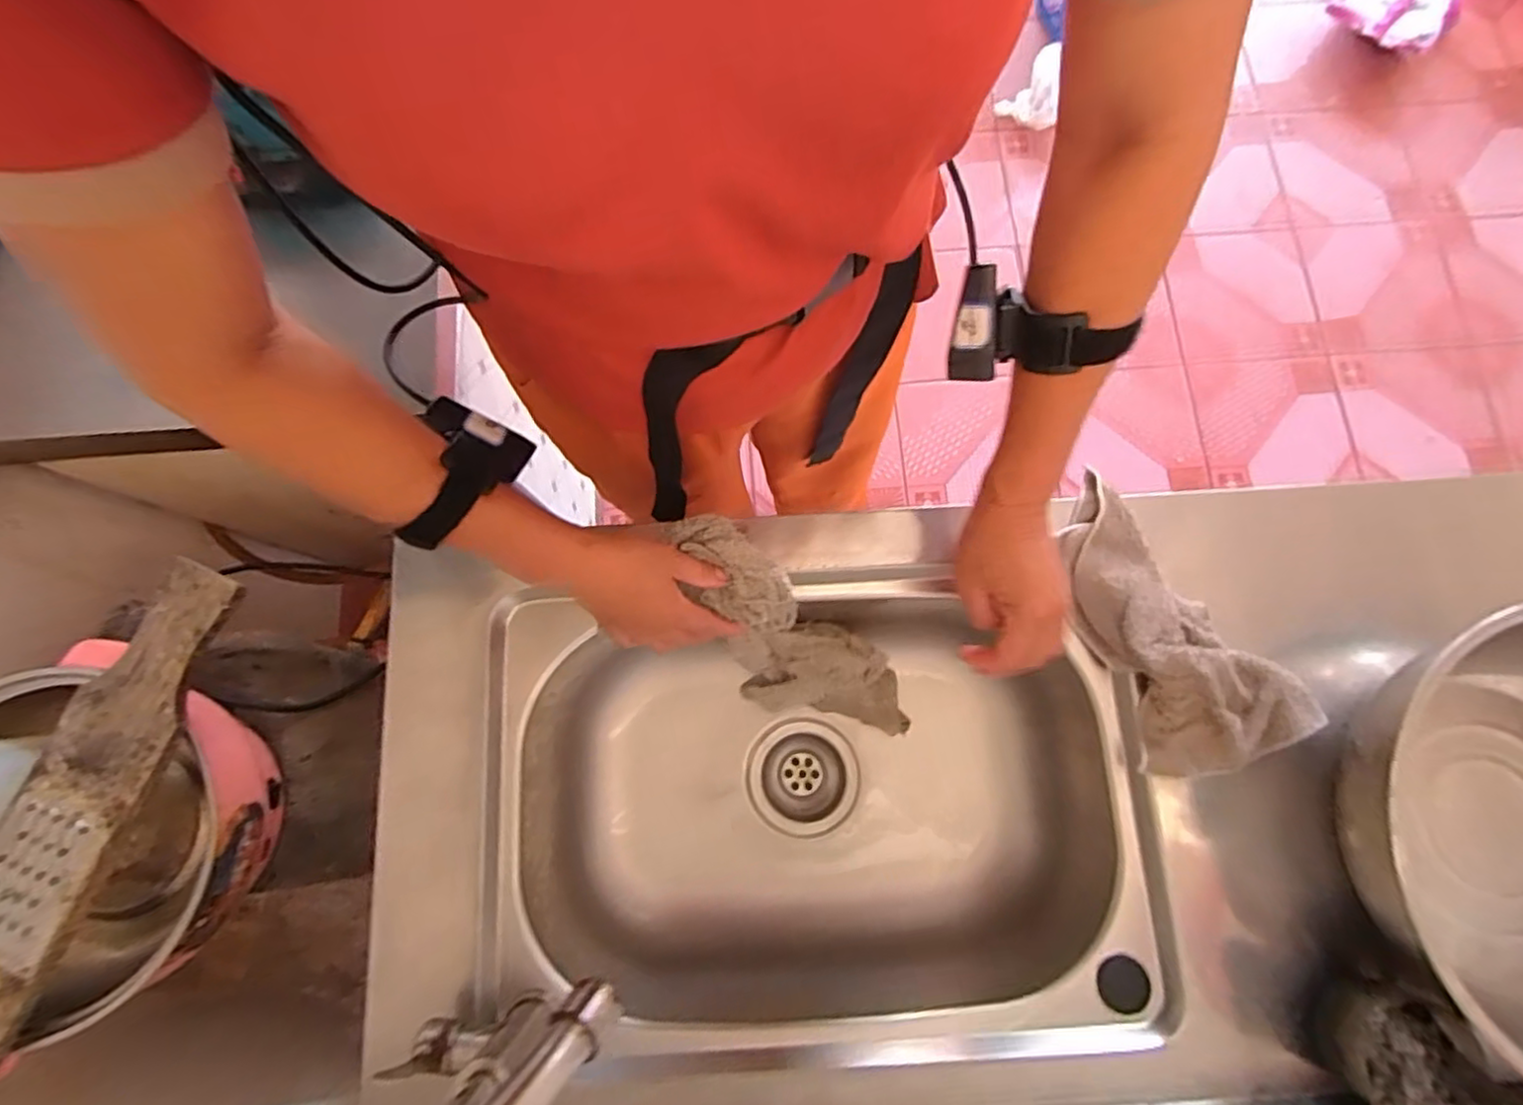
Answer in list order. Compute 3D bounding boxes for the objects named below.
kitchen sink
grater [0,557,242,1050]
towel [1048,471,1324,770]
[{"bbox_3d":[0.041,0.222,0.609,0.520,0.198,0.357,2,77,1],"label":"kitchen sink"},{"bbox_3d":[-0.454,0.174,0.440,0.068,0.016,0.350,21,78,5],"label":"grater"},{"bbox_3d":[0.319,0.049,0.524,0.140,0.041,0.232,-17,77,-4],"label":"towel"}]

